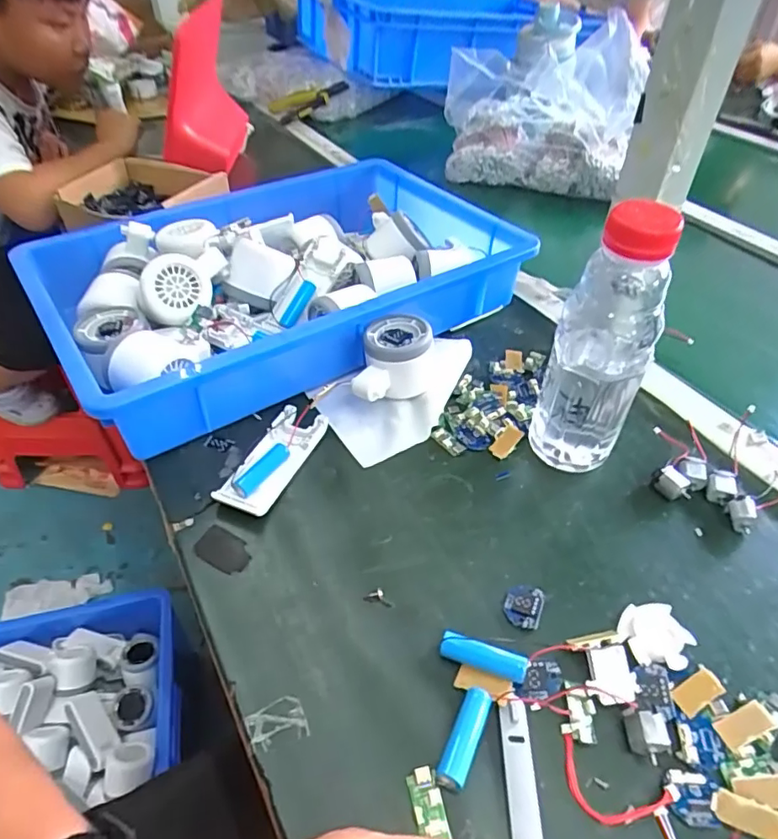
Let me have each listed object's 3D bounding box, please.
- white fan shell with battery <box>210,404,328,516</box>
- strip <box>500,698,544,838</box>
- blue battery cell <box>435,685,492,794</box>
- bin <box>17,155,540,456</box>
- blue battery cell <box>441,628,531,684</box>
[{"bbox_3d":[-0.088,0.031,0.429,0.039,0.018,0.100,16,46,16],"label":"white fan shell with battery"},{"bbox_3d":[0.068,0.189,0.278,0.015,0.007,0.089,2,44,1],"label":"strip"},{"bbox_3d":[0.040,0.165,0.292,0.014,0.014,0.050,19,47,19],"label":"blue battery cell"},{"bbox_3d":[-0.099,-0.140,0.555,0.431,0.089,0.286,-29,51,-27],"label":"bin"},{"bbox_3d":[0.054,0.138,0.323,0.050,0.017,0.013,16,46,16],"label":"blue battery cell"}]

